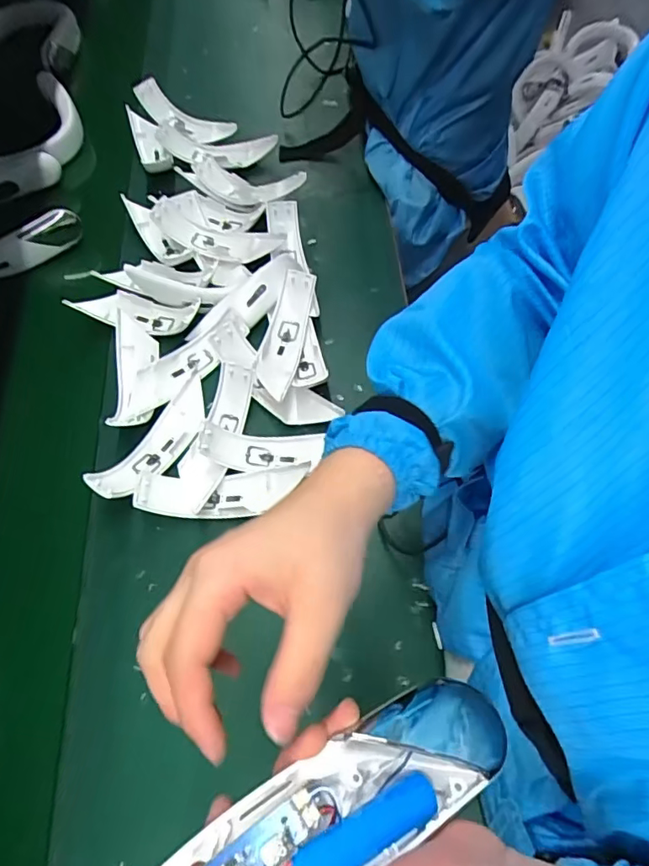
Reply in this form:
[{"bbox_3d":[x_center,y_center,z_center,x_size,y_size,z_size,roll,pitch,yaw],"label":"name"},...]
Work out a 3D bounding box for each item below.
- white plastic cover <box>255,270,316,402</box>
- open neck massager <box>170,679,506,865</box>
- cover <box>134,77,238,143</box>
[{"bbox_3d":[-0.049,-0.119,0.654,0.049,0.040,0.164,11,64,9],"label":"white plastic cover"},{"bbox_3d":[-0.002,0.178,0.221,0.209,0.044,0.074,-30,65,-27],"label":"open neck massager"},{"bbox_3d":[-0.217,-0.486,0.831,0.172,0.046,0.051,32,68,16],"label":"cover"}]

